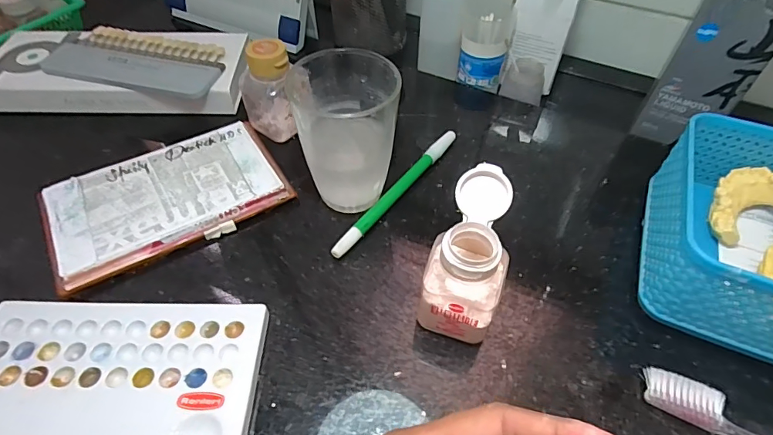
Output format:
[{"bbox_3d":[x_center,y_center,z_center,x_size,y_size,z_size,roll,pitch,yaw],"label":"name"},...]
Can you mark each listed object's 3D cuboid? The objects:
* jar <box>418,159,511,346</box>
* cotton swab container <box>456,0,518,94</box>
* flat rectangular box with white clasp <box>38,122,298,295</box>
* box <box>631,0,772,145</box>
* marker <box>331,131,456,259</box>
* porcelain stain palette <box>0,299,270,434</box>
[{"bbox_3d":[0.045,0.023,0.246,0.043,0.075,0.067,10,51,7],"label":"jar"},{"bbox_3d":[0.091,-0.157,0.409,0.044,0.060,0.048,13,51,9],"label":"cotton swab container"},{"bbox_3d":[-0.150,-0.017,0.307,0.150,0.009,0.089,-23,56,-22],"label":"flat rectangular box with white clasp"},{"bbox_3d":[0.243,-0.117,0.329,0.059,0.113,0.051,24,54,17],"label":"box"},{"bbox_3d":[0.009,-0.020,0.322,0.010,0.015,0.143,30,56,22],"label":"marker"},{"bbox_3d":[-0.143,0.086,0.226,0.153,0.010,0.093,1,51,0],"label":"porcelain stain palette"}]

